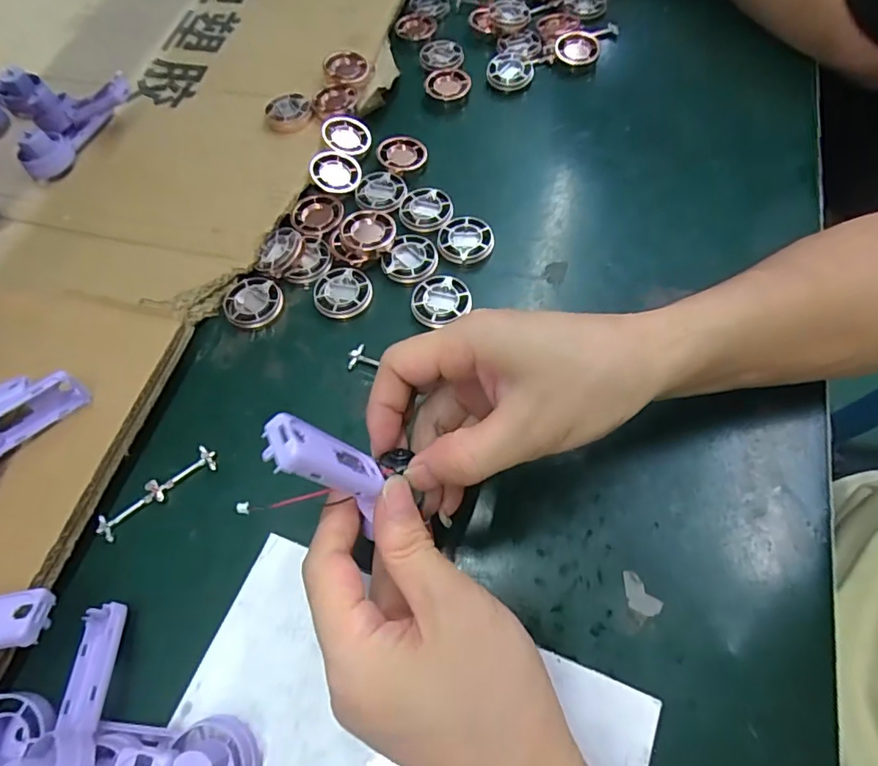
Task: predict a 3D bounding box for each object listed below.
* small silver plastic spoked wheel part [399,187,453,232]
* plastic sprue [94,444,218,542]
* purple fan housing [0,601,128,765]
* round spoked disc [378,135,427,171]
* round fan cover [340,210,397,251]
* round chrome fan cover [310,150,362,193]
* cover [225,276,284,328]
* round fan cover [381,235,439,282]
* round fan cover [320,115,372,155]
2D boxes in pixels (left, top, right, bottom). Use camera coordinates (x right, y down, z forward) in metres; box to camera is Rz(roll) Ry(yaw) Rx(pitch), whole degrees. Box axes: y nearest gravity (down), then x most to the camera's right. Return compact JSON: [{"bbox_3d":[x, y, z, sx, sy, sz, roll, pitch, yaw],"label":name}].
[{"bbox_3d":[-0.010,-0.130,0.393,0.038,0.004,0.039,-6,62,-1],"label":"small silver plastic spoked wheel part"},{"bbox_3d":[-0.164,0.062,0.308,0.072,0.005,0.015,-36,66,-15],"label":"plastic sprue"},{"bbox_3d":[-0.164,0.147,0.238,0.031,0.021,0.092,-7,41,-1],"label":"purple fan housing"},{"bbox_3d":[-0.029,-0.181,0.418,0.038,0.007,0.033,-17,63,-6],"label":"round spoked disc"},{"bbox_3d":[-0.051,-0.109,0.377,0.037,0.006,0.037,-1,65,2],"label":"round fan cover"},{"bbox_3d":[-0.079,-0.163,0.409,0.037,0.007,0.036,-2,73,-13],"label":"round chrome fan cover"},{"bbox_3d":[-0.128,-0.056,0.368,0.039,0.009,0.037,-1,62,2],"label":"cover"},{"bbox_3d":[-0.020,-0.090,0.373,0.036,0.006,0.038,-1,62,2],"label":"round fan cover"},{"bbox_3d":[-0.074,-0.200,0.423,0.036,0.011,0.039,-1,62,2],"label":"round fan cover"}]

